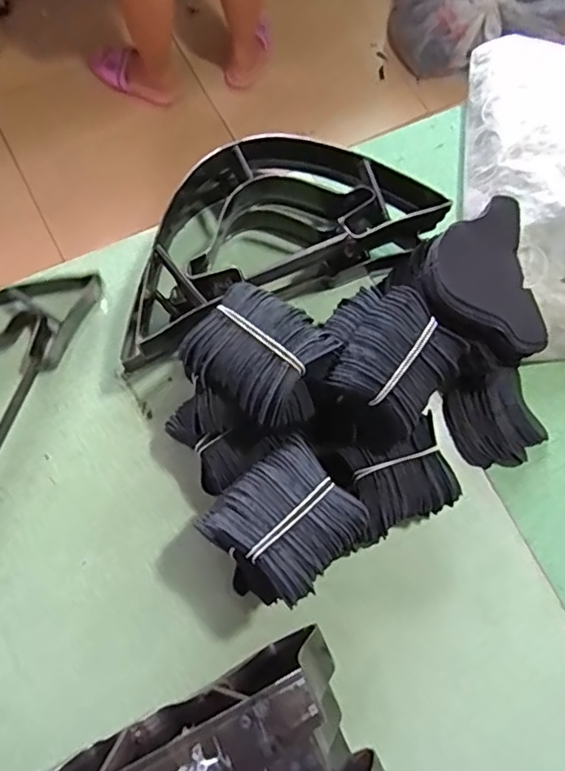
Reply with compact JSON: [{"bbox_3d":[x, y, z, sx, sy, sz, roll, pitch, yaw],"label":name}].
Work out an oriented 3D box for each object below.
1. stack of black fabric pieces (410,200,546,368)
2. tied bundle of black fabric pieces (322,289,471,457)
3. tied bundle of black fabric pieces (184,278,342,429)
[{"bbox_3d":[0.157,-0.091,0.487,0.090,0.047,0.122,-4,70,-2],"label":"stack of black fabric pieces"},{"bbox_3d":[0.072,-0.017,0.440,0.096,0.068,0.097,37,75,6],"label":"tied bundle of black fabric pieces"},{"bbox_3d":[-0.015,-0.019,0.428,0.100,0.061,0.080,32,75,5],"label":"tied bundle of black fabric pieces"}]

